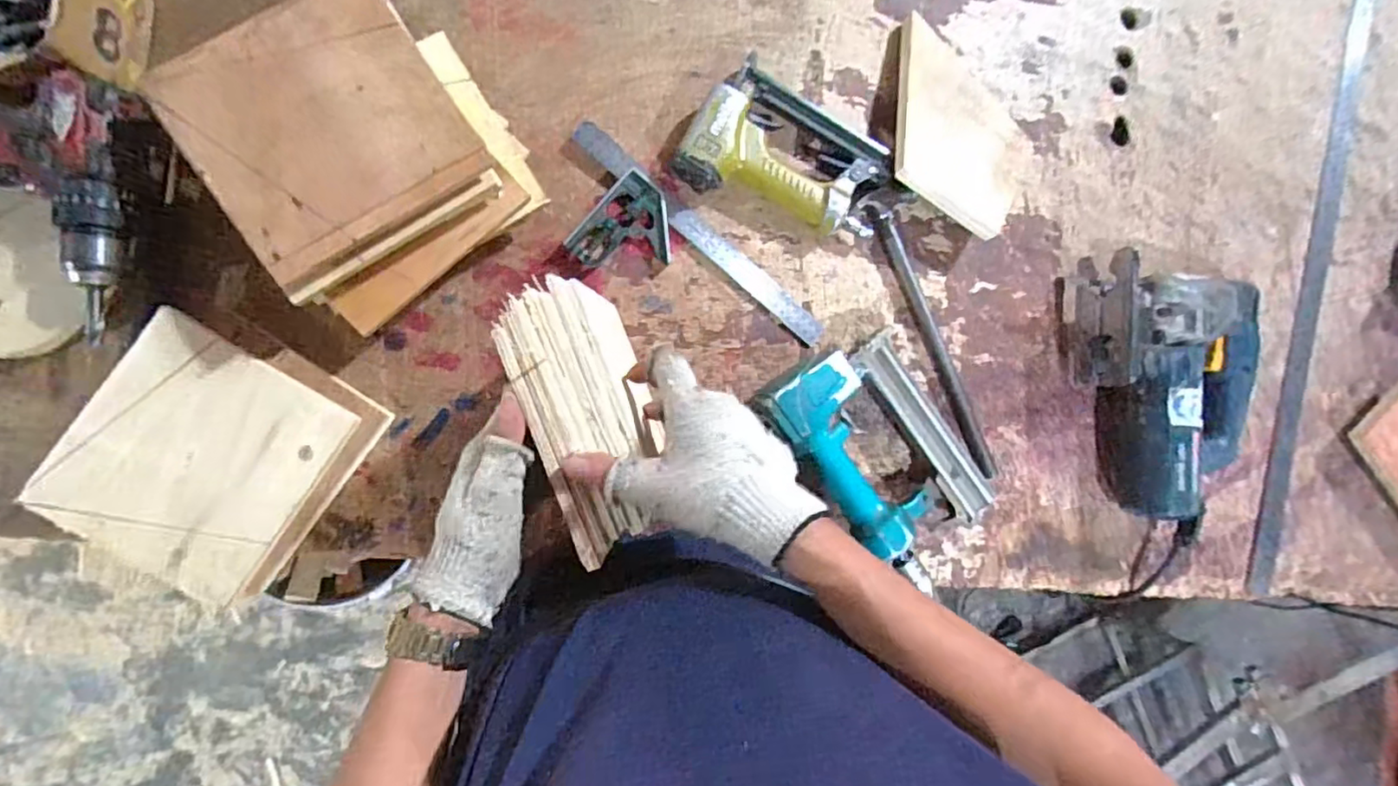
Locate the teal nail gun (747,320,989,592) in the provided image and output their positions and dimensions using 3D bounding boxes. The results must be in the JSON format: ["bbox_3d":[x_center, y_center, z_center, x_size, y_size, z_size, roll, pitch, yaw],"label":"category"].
[{"bbox_3d":[0.176,0.053,0.611,0.148,0.059,0.235,-40,94,-9],"label":"teal nail gun"}]

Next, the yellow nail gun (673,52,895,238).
[{"bbox_3d":[0.089,-0.237,0.615,0.197,0.040,0.136,19,84,-8],"label":"yellow nail gun"}]

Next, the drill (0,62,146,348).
[{"bbox_3d":[-0.533,-0.156,0.480,0.189,0.066,0.188,12,85,-9],"label":"drill"}]

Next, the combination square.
[{"bbox_3d":[-0.020,-0.122,0.612,0.295,0.018,0.107,40,82,-6],"label":"combination square"}]

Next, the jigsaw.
[{"bbox_3d":[0.500,-0.005,0.665,0.180,0.075,0.291,-10,89,-10],"label":"jigsaw"}]

